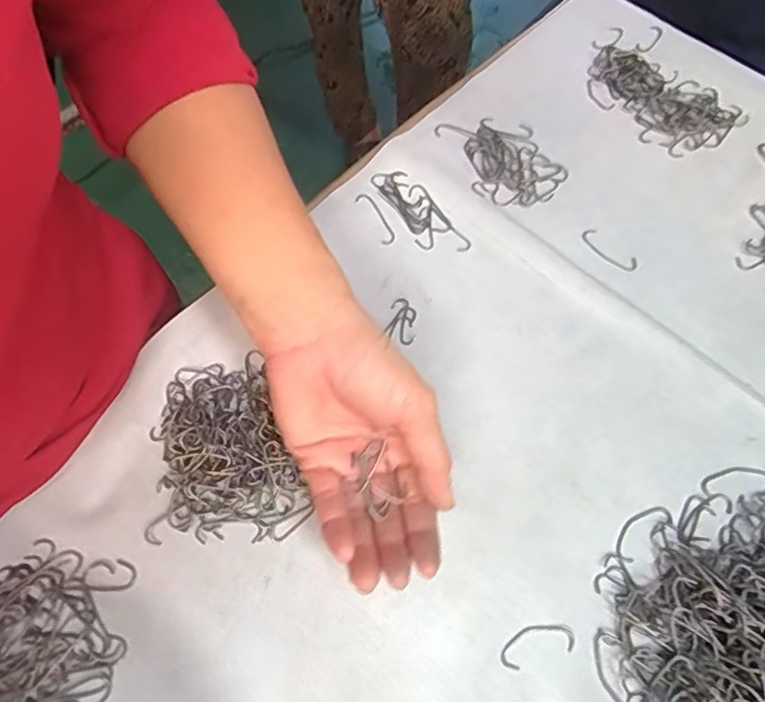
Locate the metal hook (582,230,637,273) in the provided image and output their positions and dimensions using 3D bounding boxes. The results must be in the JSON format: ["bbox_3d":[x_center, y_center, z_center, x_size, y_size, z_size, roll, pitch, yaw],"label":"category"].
[{"bbox_3d":[0.152,-0.068,0.398,0.042,0.004,0.015,40,70,16],"label":"metal hook"}]

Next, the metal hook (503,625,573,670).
[{"bbox_3d":[0.077,0.146,0.296,0.039,0.004,0.016,-15,66,-8],"label":"metal hook"}]

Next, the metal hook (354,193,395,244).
[{"bbox_3d":[-0.004,-0.091,0.406,0.011,0.005,0.043,-28,68,-14],"label":"metal hook"}]

